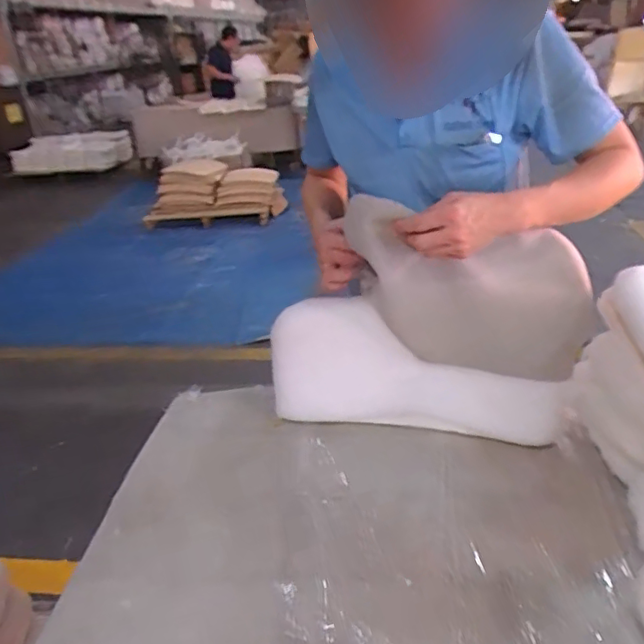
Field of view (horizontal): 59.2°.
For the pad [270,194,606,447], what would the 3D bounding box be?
[{"bbox_3d":[0.162,-0.001,0.906,0.484,0.374,0.097,2,28,14],"label":"pad"}]

